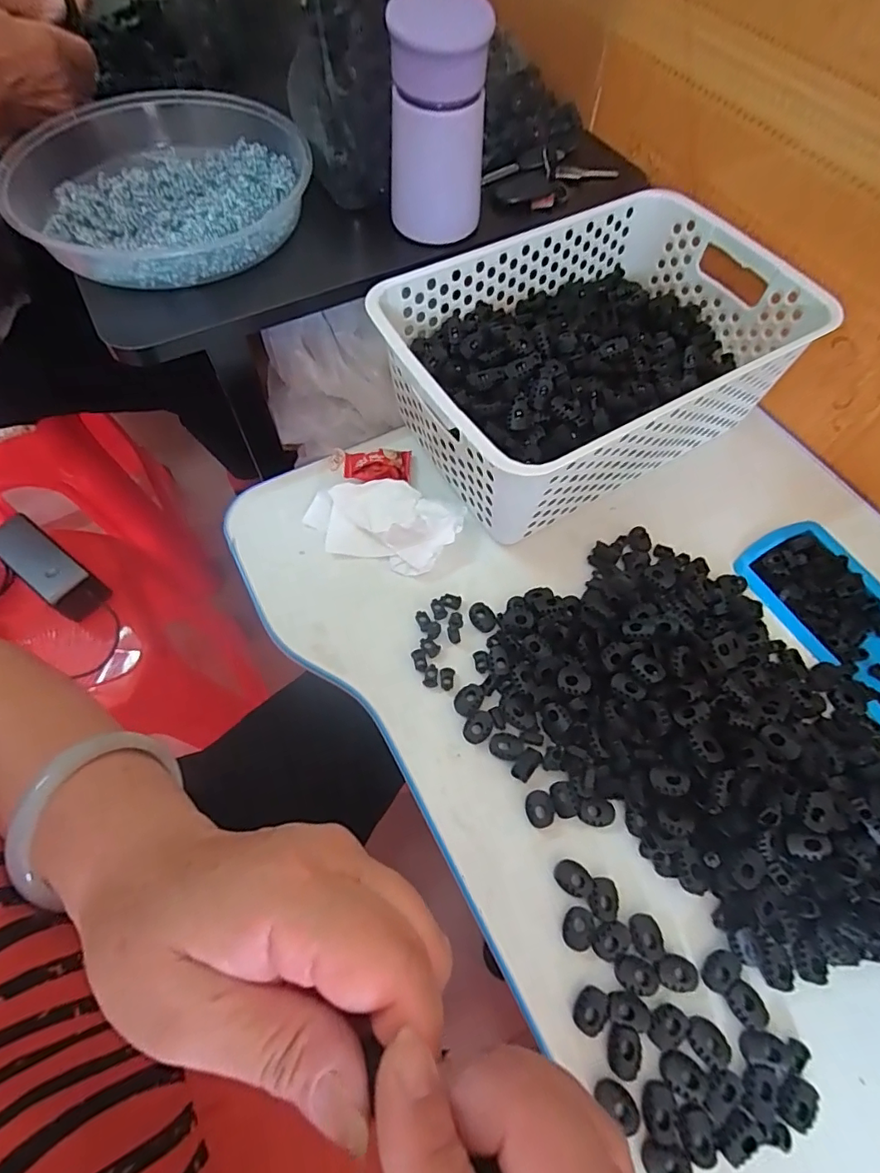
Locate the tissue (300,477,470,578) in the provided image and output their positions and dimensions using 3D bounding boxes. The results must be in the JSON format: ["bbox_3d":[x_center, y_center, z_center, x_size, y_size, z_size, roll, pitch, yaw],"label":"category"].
[{"bbox_3d":[-0.045,-0.055,0.413,0.118,0.031,0.068,17,64,7],"label":"tissue"}]

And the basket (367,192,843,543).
[{"bbox_3d":[0.118,-0.180,0.433,0.307,0.110,0.201,-28,67,-15],"label":"basket"}]

